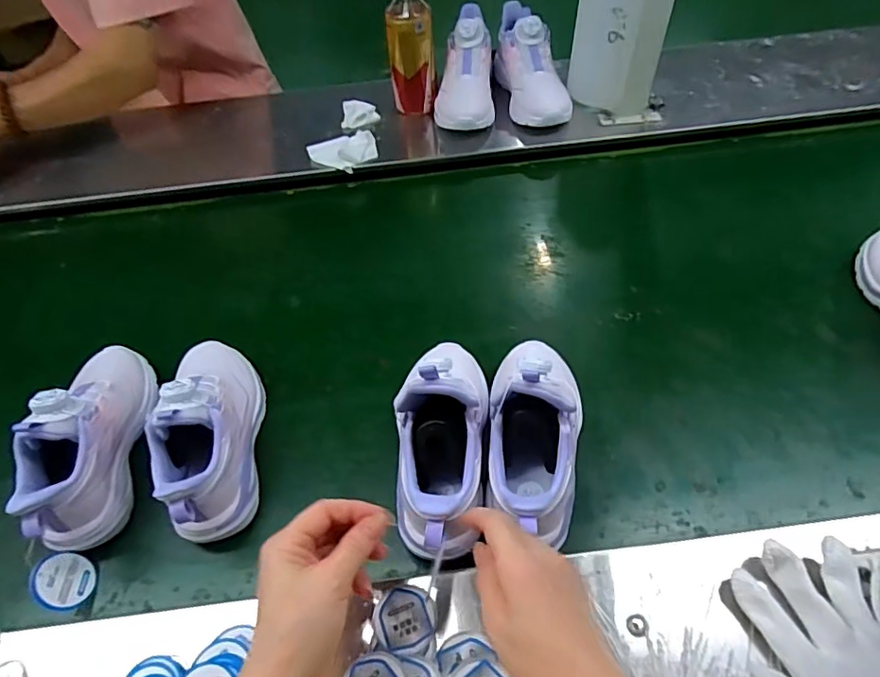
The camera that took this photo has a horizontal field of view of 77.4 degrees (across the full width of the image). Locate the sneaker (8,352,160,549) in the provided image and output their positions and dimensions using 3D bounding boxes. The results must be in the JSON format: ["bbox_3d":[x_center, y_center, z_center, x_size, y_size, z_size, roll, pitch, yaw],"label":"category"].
[{"bbox_3d":[-0.327,0.084,0.510,0.071,0.106,0.211,-10,52,-4],"label":"sneaker"}]

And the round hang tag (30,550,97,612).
[{"bbox_3d":[-0.315,0.202,0.460,0.004,0.050,0.045,-33,47,16],"label":"round hang tag"}]

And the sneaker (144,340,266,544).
[{"bbox_3d":[-0.217,0.075,0.510,0.077,0.106,0.210,-11,52,-5],"label":"sneaker"}]

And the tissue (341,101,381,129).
[{"bbox_3d":[-0.124,-0.349,0.854,0.057,0.019,0.054,1,56,2],"label":"tissue"}]

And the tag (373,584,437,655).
[{"bbox_3d":[-0.026,0.211,0.415,0.046,0.004,0.046,-1,48,2],"label":"tag"}]

